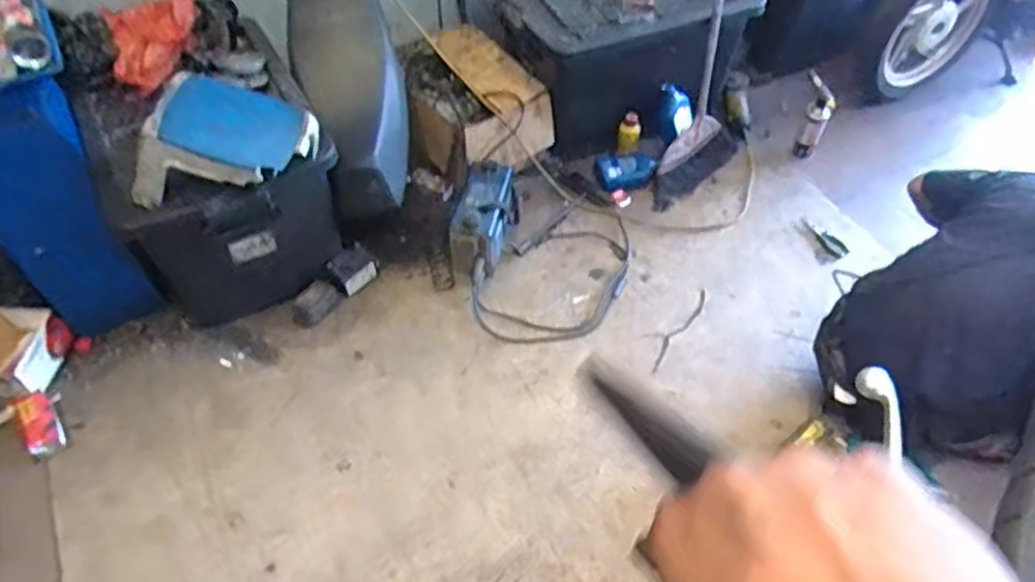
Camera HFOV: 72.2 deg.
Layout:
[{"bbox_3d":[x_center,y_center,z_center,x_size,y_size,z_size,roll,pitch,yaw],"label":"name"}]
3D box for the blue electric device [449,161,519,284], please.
[{"bbox_3d":[-0.094,-0.189,1.961,0.137,0.187,0.313,12,53,9],"label":"blue electric device"}]

